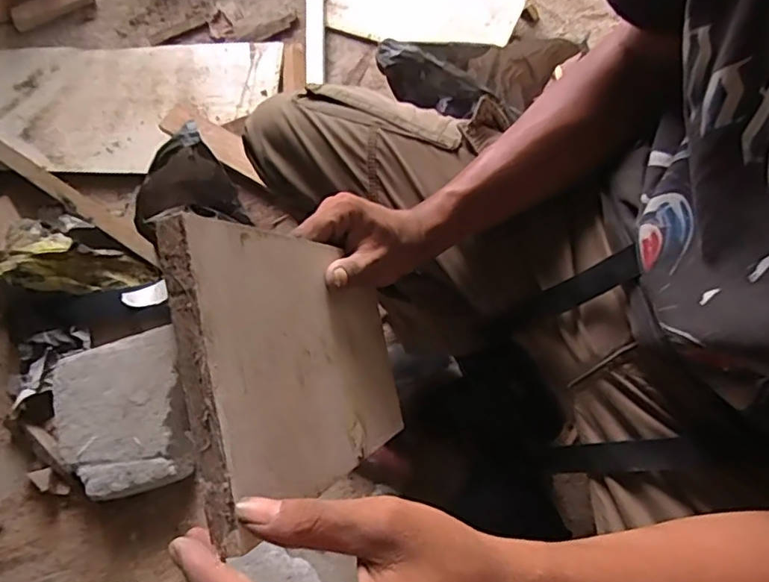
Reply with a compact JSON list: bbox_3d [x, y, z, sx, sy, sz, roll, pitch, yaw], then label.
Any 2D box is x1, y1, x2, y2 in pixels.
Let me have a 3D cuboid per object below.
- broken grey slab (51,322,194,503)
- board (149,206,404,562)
[{"bbox_3d":[-0.344,0.167,0.767,0.174,0.064,0.203,-14,72,-2],"label":"broken grey slab"},{"bbox_3d":[-0.043,0.040,0.358,0.014,0.241,0.147,-13,85,17],"label":"board"}]

